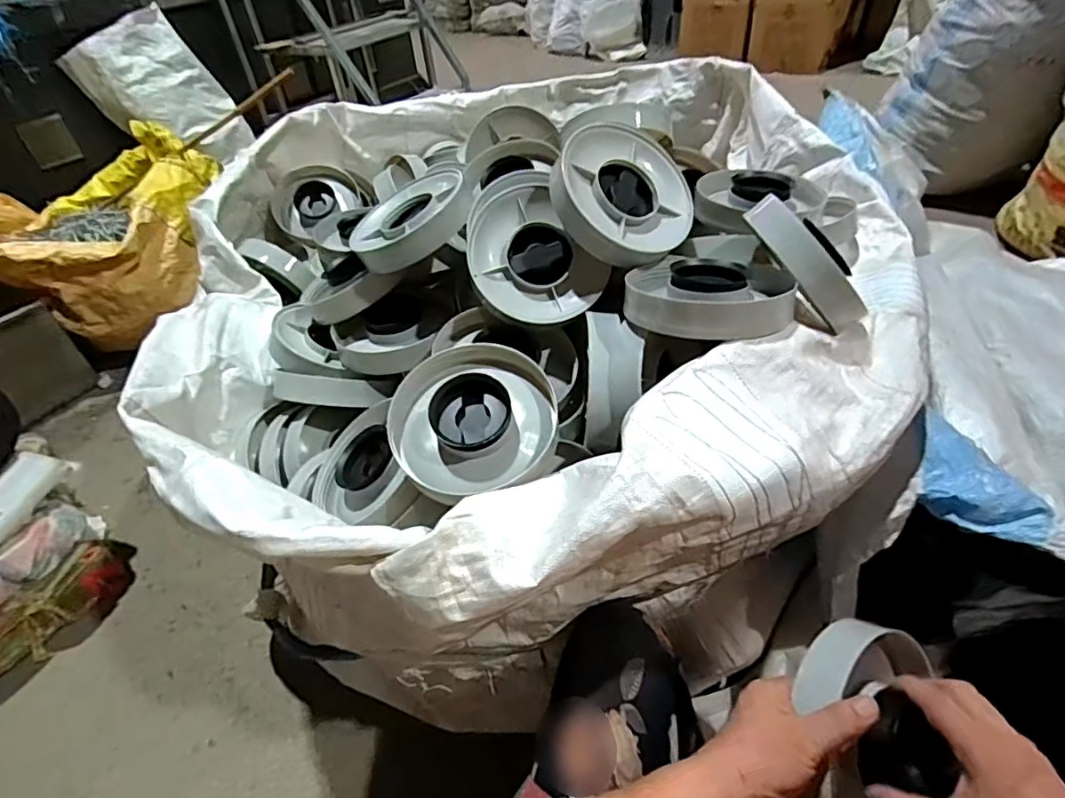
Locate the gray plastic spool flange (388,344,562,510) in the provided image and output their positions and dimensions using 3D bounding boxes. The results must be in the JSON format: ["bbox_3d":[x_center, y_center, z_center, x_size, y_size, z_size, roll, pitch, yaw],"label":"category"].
[{"bbox_3d":[-0.056,0.017,0.532,0.154,0.052,0.150,-5,76,4],"label":"gray plastic spool flange"}]

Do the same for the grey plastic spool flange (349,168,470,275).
[{"bbox_3d":[-0.150,-0.221,0.685,0.152,0.030,0.141,-12,53,17],"label":"grey plastic spool flange"}]

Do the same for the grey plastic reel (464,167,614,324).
[{"bbox_3d":[-0.003,-0.150,0.622,0.127,0.038,0.153,-27,83,-9],"label":"grey plastic reel"}]

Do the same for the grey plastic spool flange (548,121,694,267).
[{"bbox_3d":[0.098,-0.220,0.610,0.166,0.045,0.167,10,69,-19],"label":"grey plastic spool flange"}]

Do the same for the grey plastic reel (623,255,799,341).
[{"bbox_3d":[0.166,-0.100,0.533,0.153,0.035,0.124,9,44,16],"label":"grey plastic reel"}]

